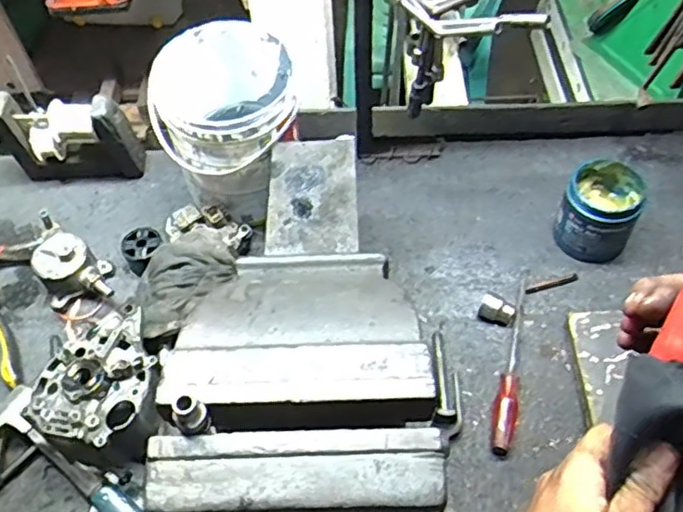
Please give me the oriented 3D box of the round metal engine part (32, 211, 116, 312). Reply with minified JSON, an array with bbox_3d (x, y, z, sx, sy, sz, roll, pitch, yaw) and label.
[{"bbox_3d":[-0.348,0.009,0.819,0.081,0.060,0.144,-29,59,-17],"label":"round metal engine part"}]

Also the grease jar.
[{"bbox_3d":[0.325,-0.054,0.813,0.085,0.095,0.087,-1,55,1],"label":"grease jar"}]

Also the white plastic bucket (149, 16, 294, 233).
[{"bbox_3d":[-0.148,-0.175,0.832,0.165,0.179,0.195,-12,56,-6],"label":"white plastic bucket"}]

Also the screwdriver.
[{"bbox_3d":[0.202,0.112,0.739,0.023,0.027,0.241,13,56,11],"label":"screwdriver"}]

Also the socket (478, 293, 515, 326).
[{"bbox_3d":[0.188,0.065,0.769,0.040,0.025,0.027,20,58,15],"label":"socket"}]

